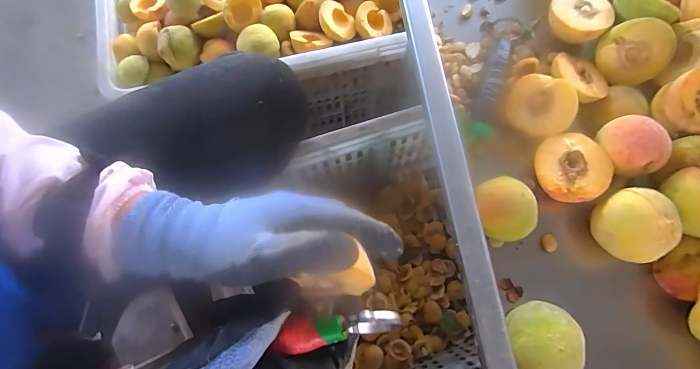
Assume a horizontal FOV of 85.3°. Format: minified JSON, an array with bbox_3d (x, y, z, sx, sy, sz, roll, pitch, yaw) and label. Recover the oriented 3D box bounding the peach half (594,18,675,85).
[{"bbox_3d":[0.274,-0.131,0.371,0.059,0.059,0.033,-4,31,25],"label":"peach half"}]

